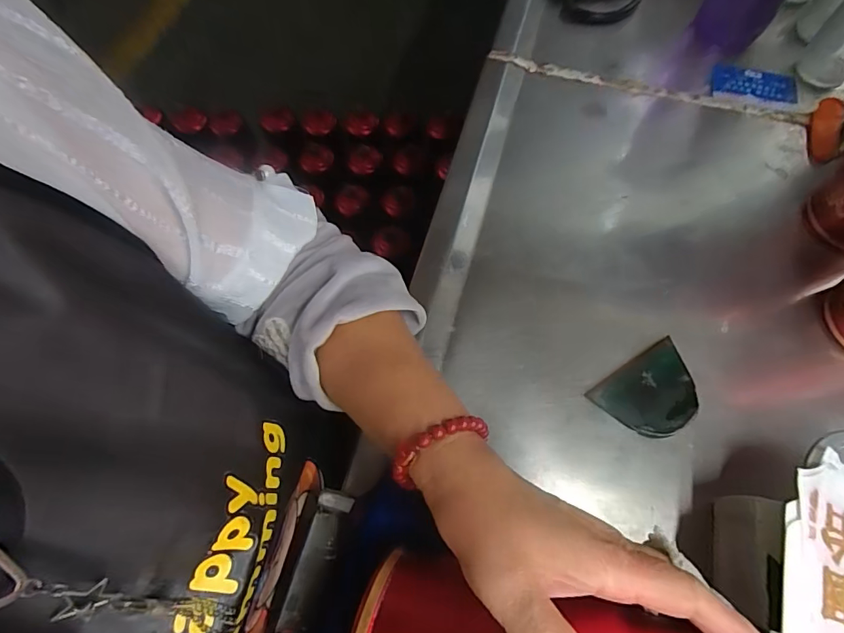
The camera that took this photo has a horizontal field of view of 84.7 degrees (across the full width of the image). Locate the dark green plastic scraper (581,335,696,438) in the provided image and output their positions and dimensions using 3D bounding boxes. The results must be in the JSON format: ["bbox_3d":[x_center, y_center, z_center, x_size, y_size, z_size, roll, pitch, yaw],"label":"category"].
[{"bbox_3d":[0.177,0.060,0.355,0.078,0.009,0.057,-32,68,-10],"label":"dark green plastic scraper"}]

